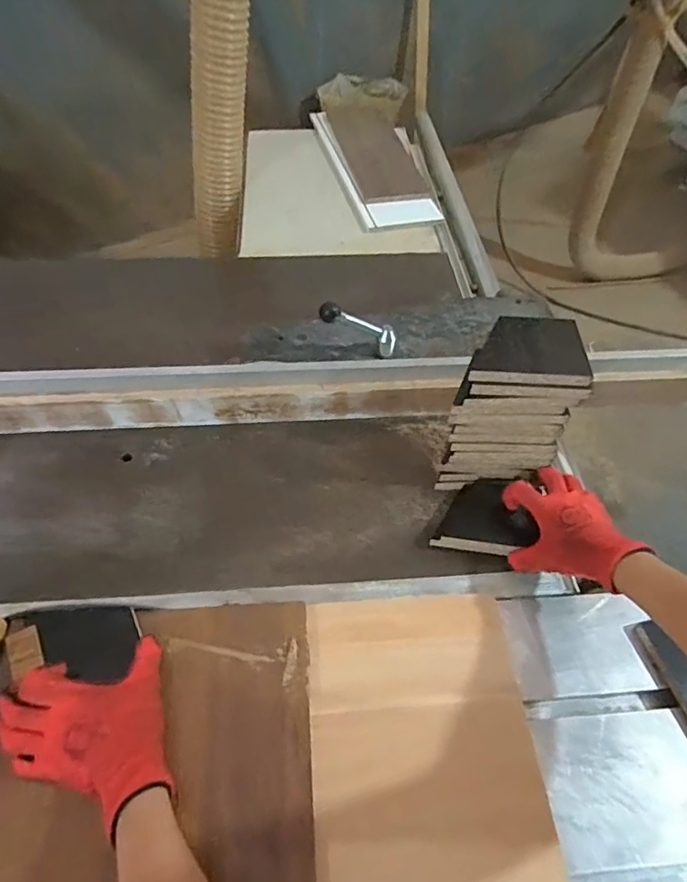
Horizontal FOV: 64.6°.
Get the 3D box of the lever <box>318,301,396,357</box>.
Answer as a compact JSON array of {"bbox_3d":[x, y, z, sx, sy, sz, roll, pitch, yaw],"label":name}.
[{"bbox_3d":[0.024,-0.166,0.799,0.133,0.036,0.025,21,46,-30],"label":"lever"}]

